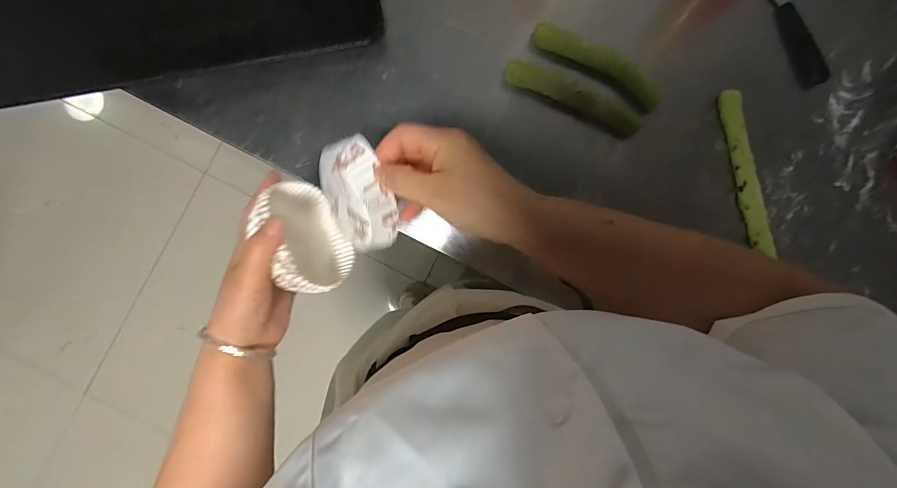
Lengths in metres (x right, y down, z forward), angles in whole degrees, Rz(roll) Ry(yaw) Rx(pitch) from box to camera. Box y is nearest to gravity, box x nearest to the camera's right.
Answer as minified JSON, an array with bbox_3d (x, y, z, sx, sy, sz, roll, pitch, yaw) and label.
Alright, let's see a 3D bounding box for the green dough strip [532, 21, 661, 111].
[{"bbox_3d":[0.209,-0.249,0.571,0.198,0.030,0.029,27,88,-2],"label":"green dough strip"}]

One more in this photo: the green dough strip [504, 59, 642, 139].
[{"bbox_3d":[0.173,-0.201,0.576,0.199,0.031,0.033,24,88,-2],"label":"green dough strip"}]

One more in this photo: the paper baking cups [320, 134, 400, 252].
[{"bbox_3d":[-0.072,-0.038,0.334,0.047,0.041,0.086,-20,90,-3],"label":"paper baking cups"}]

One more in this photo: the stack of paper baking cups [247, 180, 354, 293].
[{"bbox_3d":[-0.136,-0.004,0.391,0.058,0.095,0.099,-26,90,-3],"label":"stack of paper baking cups"}]

